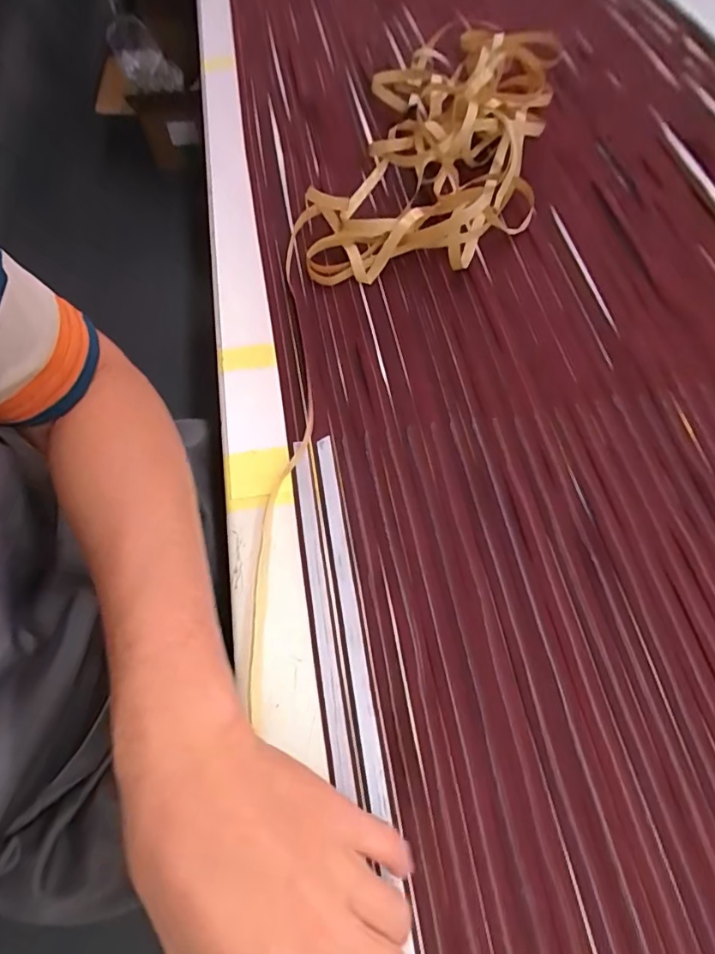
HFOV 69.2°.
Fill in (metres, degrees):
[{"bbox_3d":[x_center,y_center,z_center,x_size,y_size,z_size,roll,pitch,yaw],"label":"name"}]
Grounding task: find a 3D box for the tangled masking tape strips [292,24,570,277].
[{"bbox_3d":[0.068,-0.317,0.490,0.204,0.081,0.300,13,63,6],"label":"tangled masking tape strips"}]

